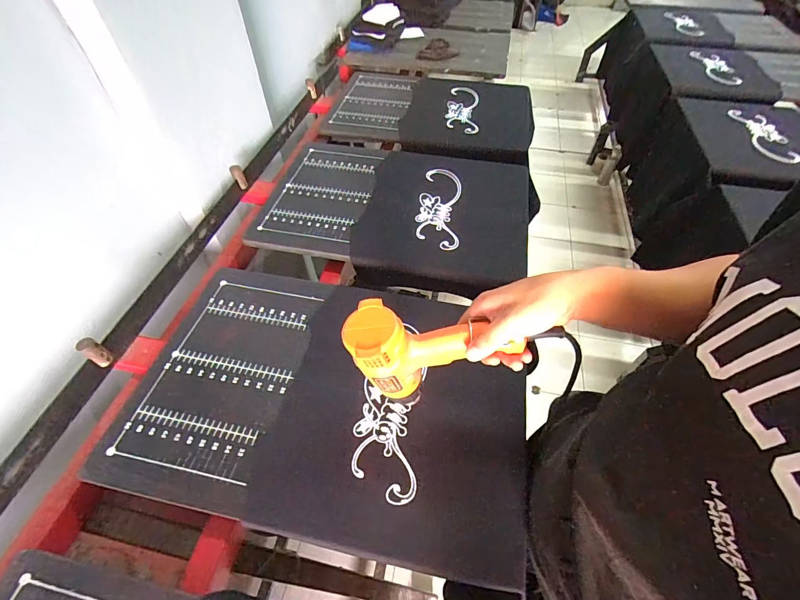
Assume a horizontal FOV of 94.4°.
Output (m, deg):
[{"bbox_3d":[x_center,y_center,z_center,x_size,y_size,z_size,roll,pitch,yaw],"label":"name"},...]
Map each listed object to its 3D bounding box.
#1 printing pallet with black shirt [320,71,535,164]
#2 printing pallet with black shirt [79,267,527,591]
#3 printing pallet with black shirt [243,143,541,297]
[{"bbox_3d":[0.092,-0.563,1.201,0.638,0.145,0.449,14,53,11],"label":"printing pallet with black shirt"},{"bbox_3d":[-0.120,0.131,0.578,0.597,0.026,0.404,8,52,6],"label":"printing pallet with black shirt"},{"bbox_3d":[-0.011,-0.227,0.871,0.611,0.037,0.440,12,53,10],"label":"printing pallet with black shirt"}]

